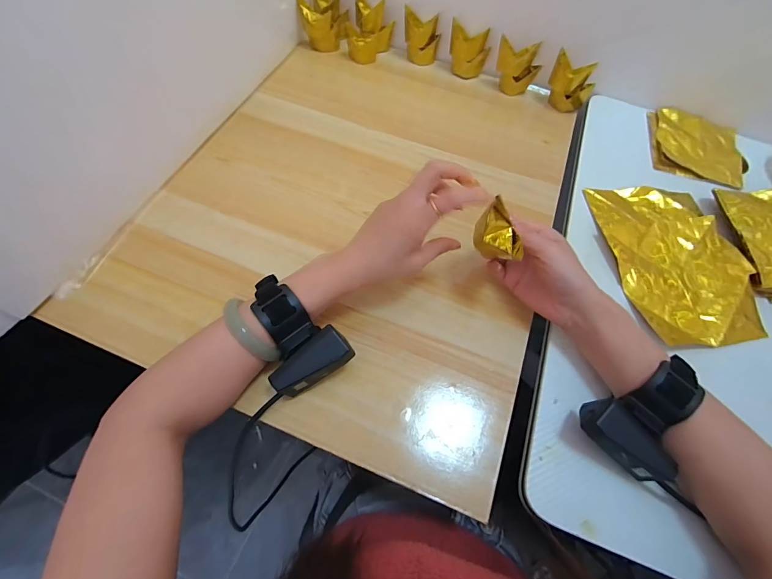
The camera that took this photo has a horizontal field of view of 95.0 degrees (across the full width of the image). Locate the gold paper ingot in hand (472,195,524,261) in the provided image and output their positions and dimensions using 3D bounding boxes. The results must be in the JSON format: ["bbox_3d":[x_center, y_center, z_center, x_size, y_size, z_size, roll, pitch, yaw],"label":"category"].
[{"bbox_3d":[0.104,-0.050,0.323,0.031,0.036,0.048,-26,65,-15],"label":"gold paper ingot in hand"}]

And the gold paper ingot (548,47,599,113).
[{"bbox_3d":[0.271,-0.302,0.523,0.062,0.068,0.029,38,66,17],"label":"gold paper ingot"}]

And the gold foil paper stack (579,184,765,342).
[{"bbox_3d":[0.328,-0.040,0.406,0.141,0.019,0.206,-6,61,-5],"label":"gold foil paper stack"}]

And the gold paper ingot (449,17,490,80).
[{"bbox_3d":[0.129,-0.371,0.554,0.059,0.066,0.038,7,61,2],"label":"gold paper ingot"}]

